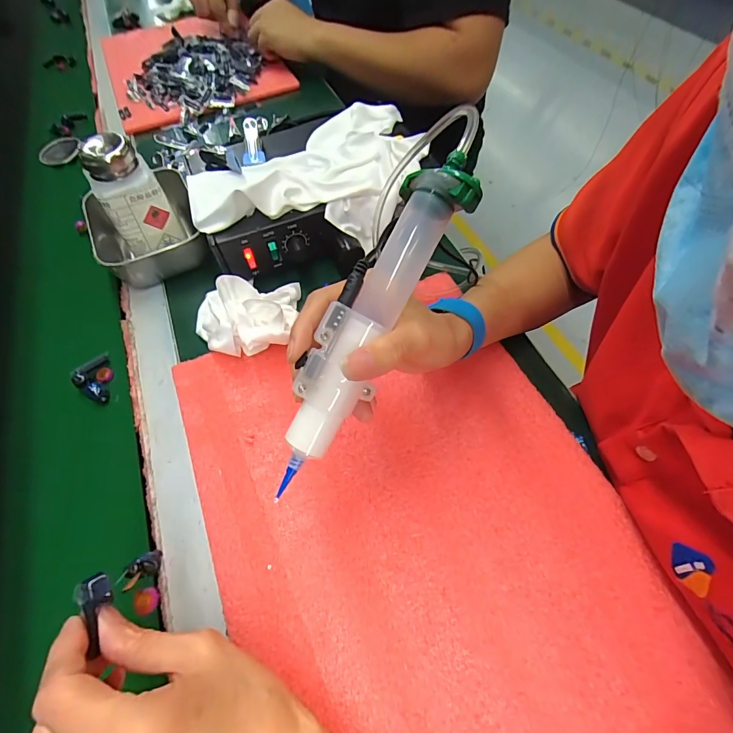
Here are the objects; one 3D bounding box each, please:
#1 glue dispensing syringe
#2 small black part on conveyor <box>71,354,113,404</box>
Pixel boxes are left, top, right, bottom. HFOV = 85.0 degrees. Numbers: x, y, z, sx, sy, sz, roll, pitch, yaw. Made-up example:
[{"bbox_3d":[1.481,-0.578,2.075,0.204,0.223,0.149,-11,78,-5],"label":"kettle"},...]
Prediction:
[{"bbox_3d":[0.002,-0.027,0.213,0.039,0.026,0.188,29,91,18],"label":"glue dispensing syringe"},{"bbox_3d":[-0.232,0.009,0.346,0.039,0.015,0.034,33,66,19],"label":"small black part on conveyor"}]

